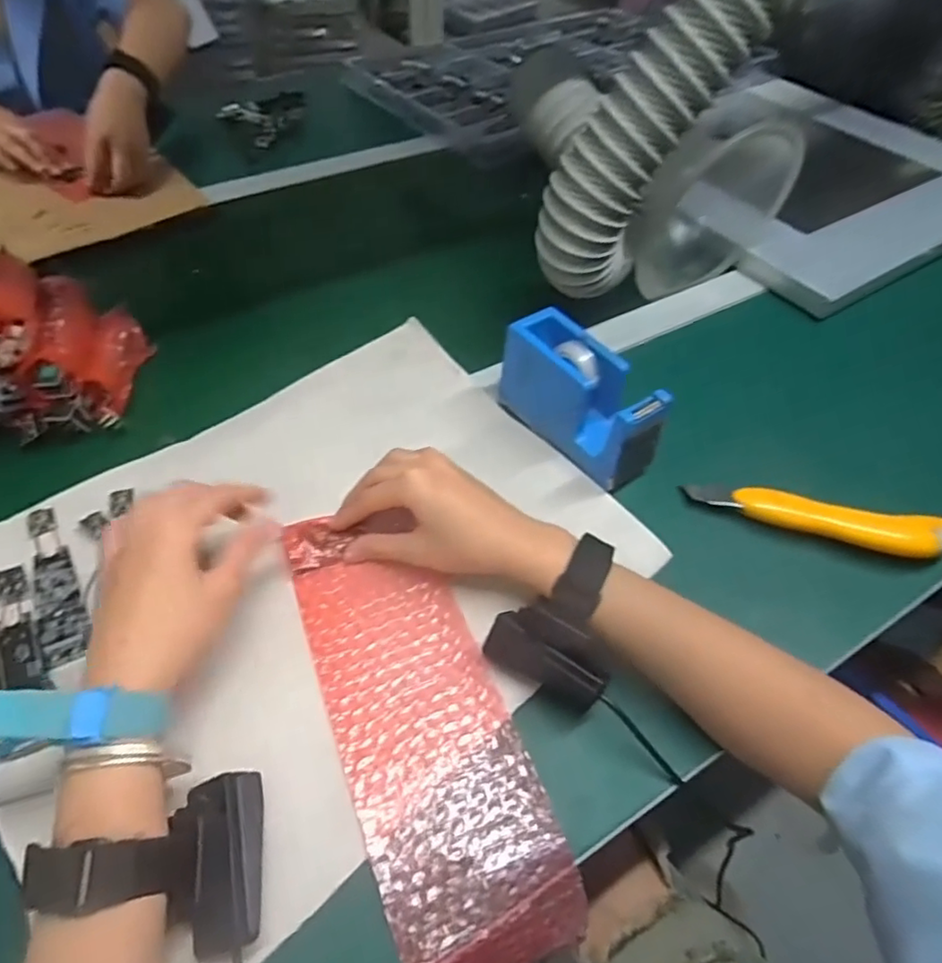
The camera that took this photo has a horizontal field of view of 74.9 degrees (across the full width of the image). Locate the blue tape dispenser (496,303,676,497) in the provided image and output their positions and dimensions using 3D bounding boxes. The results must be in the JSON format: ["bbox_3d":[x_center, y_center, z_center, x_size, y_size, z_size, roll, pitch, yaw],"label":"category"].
[{"bbox_3d":[0.081,-0.063,0.466,0.051,0.072,0.134,-30,58,-23],"label":"blue tape dispenser"}]

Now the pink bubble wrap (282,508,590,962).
[{"bbox_3d":[-0.035,0.133,0.361,0.095,0.035,0.266,-21,56,-17],"label":"pink bubble wrap"}]

